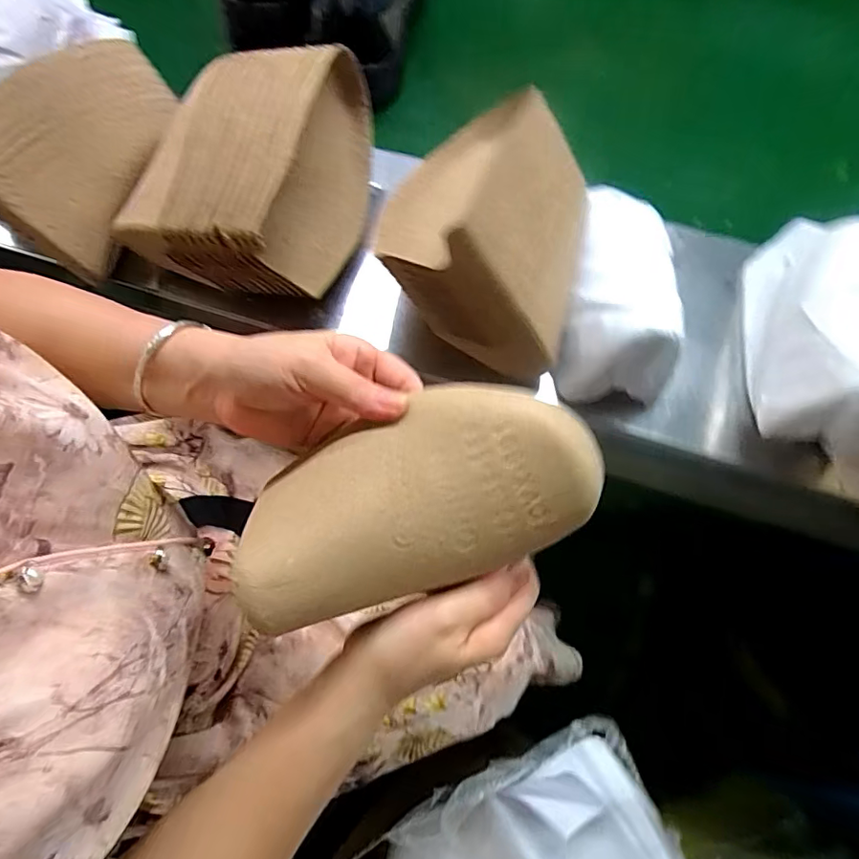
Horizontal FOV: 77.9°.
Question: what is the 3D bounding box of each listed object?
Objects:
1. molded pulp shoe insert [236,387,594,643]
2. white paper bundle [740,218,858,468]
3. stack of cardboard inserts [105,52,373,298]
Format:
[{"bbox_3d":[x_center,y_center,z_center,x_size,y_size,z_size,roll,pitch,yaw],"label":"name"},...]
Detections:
[{"bbox_3d":[-0.008,0.031,0.274,0.182,0.043,0.095,-17,71,-7],"label":"molded pulp shoe insert"},{"bbox_3d":[0.333,-0.100,0.444,0.086,0.118,0.256,13,70,3],"label":"white paper bundle"},{"bbox_3d":[-0.155,-0.222,0.451,0.180,0.118,0.185,7,70,1],"label":"stack of cardboard inserts"}]

